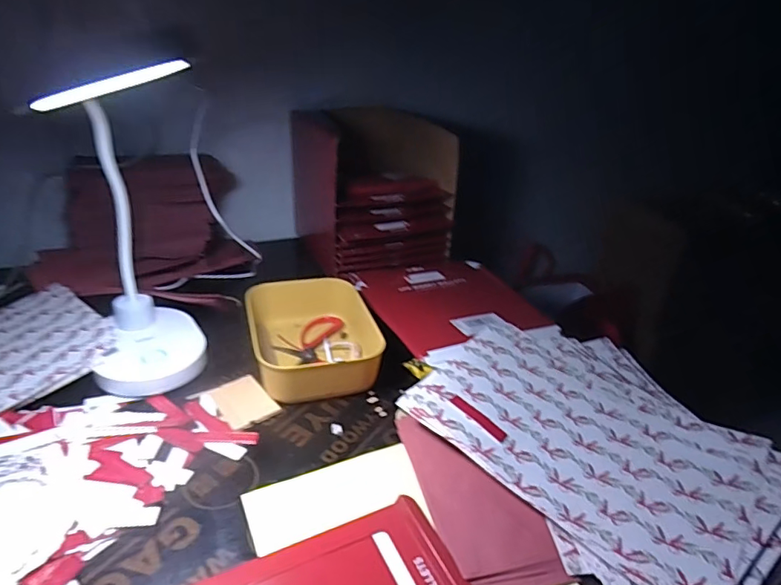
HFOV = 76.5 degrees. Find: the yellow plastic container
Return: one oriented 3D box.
[{"bbox_3d":[-0.096,0.049,0.606,0.135,0.053,0.185,-7,32,-18],"label":"yellow plastic container"}]

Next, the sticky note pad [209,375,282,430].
[{"bbox_3d":[-0.156,0.114,0.523,0.051,0.004,0.071,-21,38,-35],"label":"sticky note pad"}]

